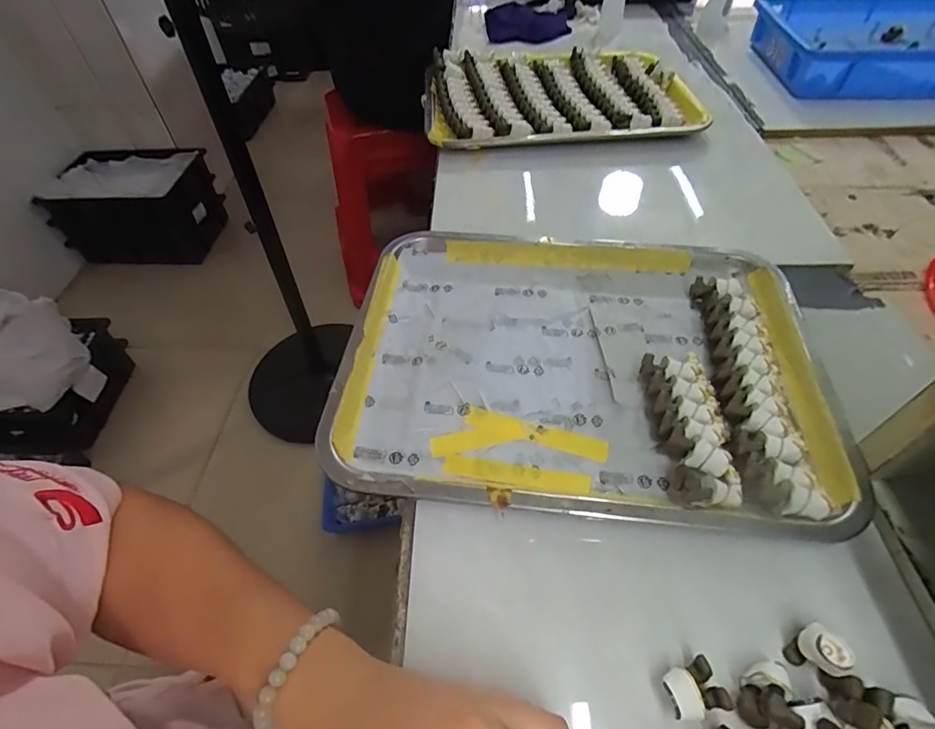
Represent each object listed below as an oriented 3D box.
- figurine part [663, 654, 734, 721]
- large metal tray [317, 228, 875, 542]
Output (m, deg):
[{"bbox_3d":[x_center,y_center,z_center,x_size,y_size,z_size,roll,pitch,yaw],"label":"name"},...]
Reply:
[{"bbox_3d":[0.112,0.164,0.244,0.027,0.018,0.023,-13,51,-8],"label":"figurine part"},{"bbox_3d":[0.084,-0.016,0.374,0.346,0.031,0.264,4,51,6],"label":"large metal tray"}]

